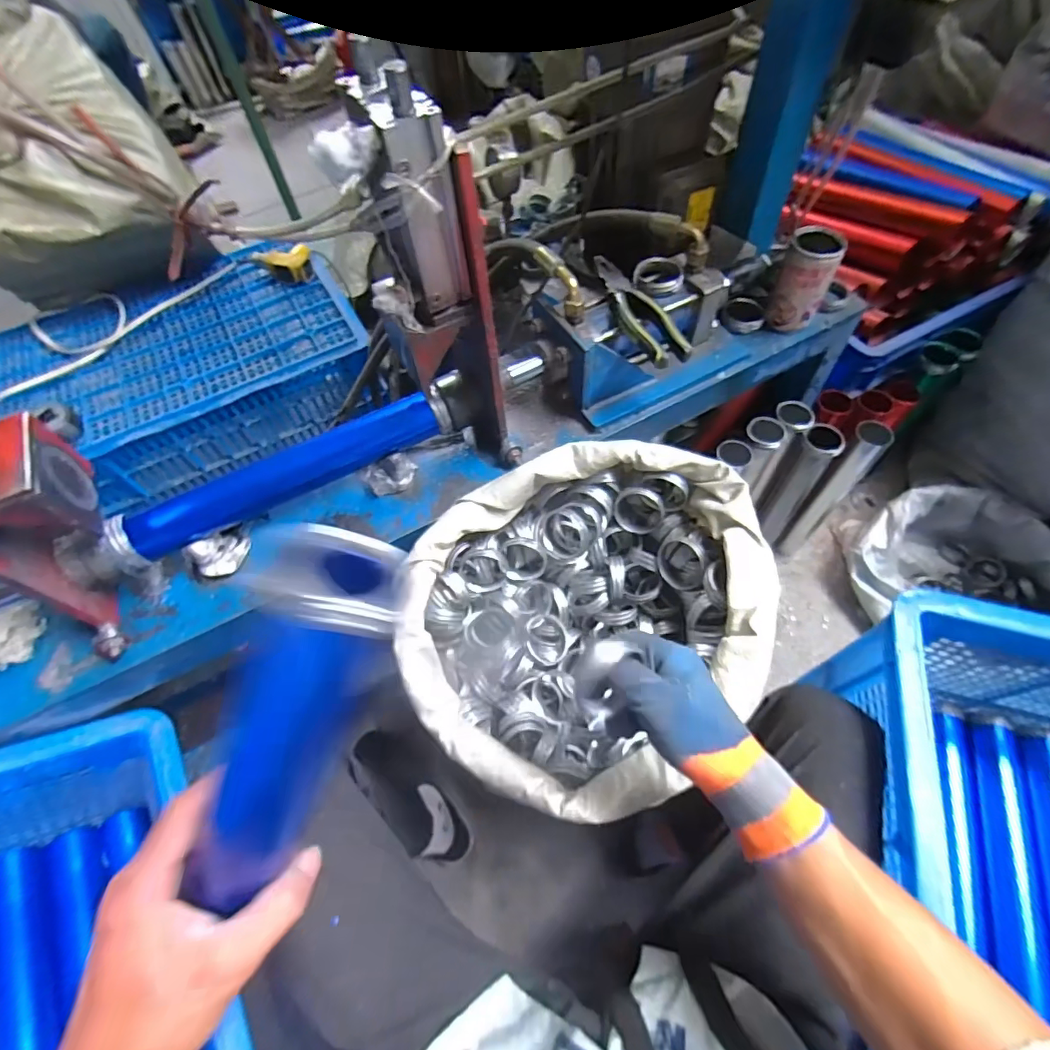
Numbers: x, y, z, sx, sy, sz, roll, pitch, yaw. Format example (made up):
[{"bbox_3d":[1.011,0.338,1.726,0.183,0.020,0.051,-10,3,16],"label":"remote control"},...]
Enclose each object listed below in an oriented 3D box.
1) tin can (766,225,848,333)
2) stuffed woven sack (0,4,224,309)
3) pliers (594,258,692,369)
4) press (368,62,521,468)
[{"bbox_3d":[0.358,-0.311,0.655,0.061,0.112,0.053,22,63,16],"label":"tin can"},{"bbox_3d":[-0.787,-0.576,0.880,0.349,0.360,0.289,-26,61,-11],"label":"stuffed woven sack"},{"bbox_3d":[0.129,-0.255,0.596,0.043,0.024,0.191,-21,60,-8],"label":"pliers"},{"bbox_3d":[-0.071,-0.188,0.474,0.094,0.340,0.075,-9,59,-1],"label":"press"}]

